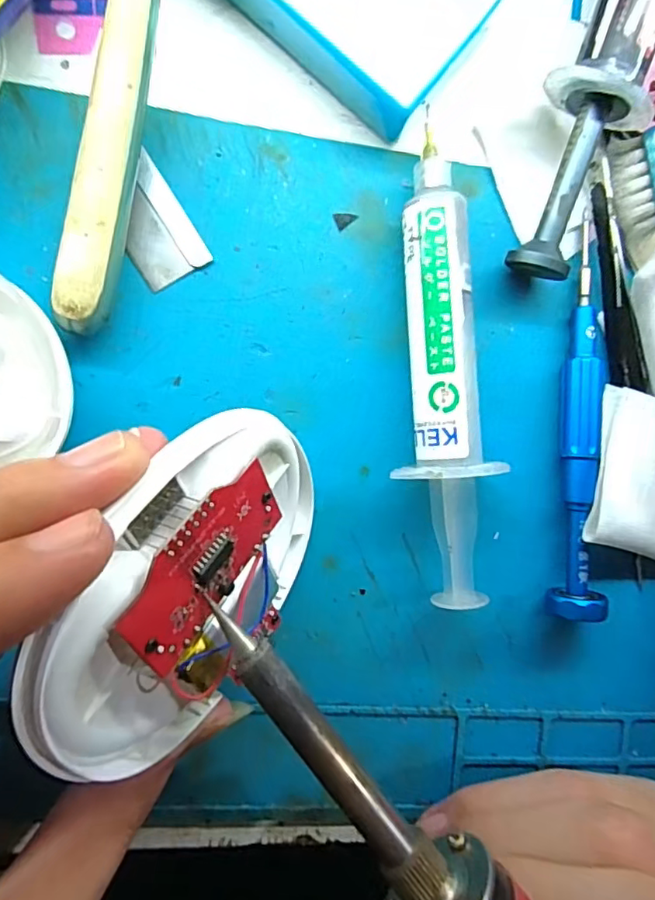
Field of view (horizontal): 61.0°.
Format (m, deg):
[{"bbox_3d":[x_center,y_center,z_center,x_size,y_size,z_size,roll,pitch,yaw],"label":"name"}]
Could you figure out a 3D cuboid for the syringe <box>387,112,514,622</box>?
[{"bbox_3d":[0.031,-0.019,0.157,0.023,0.020,0.124,-6,92,-9],"label":"syringe"}]

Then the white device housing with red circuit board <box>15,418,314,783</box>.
[{"bbox_3d":[-0.024,0.031,0.123,0.014,0.063,0.079,15,63,28],"label":"white device housing with red circuit board"}]

